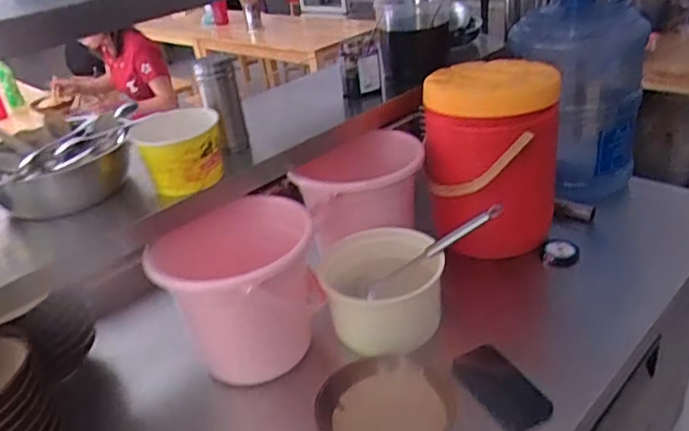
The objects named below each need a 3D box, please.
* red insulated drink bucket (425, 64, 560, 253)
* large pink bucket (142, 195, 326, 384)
[{"bbox_3d":[0.280,-0.098,1.111,0.237,0.326,0.248,-3,30,6],"label":"red insulated drink bucket"},{"bbox_3d":[-0.152,0.120,0.901,0.250,0.223,0.225,-14,30,-12],"label":"large pink bucket"}]

